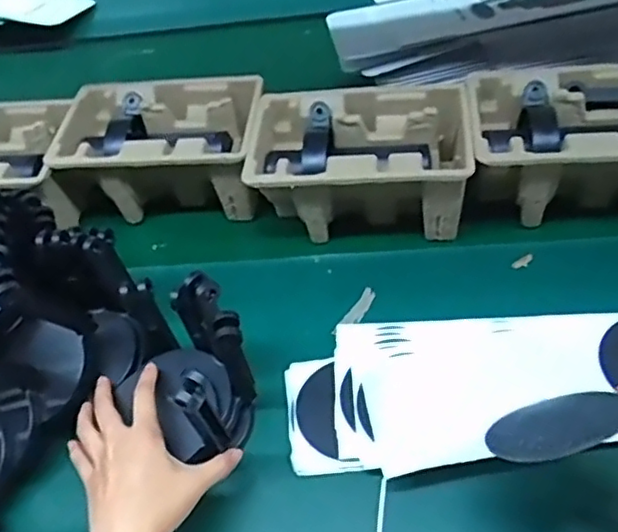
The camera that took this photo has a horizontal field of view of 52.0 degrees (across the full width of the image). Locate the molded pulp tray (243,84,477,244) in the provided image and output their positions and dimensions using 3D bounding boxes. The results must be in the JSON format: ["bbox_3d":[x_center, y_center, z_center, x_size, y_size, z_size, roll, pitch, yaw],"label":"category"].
[{"bbox_3d":[0.053,-0.107,0.680,0.222,0.099,0.146,0,49,6],"label":"molded pulp tray"}]

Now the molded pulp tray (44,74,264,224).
[{"bbox_3d":[-0.165,-0.135,0.741,0.224,0.098,0.151,1,49,6],"label":"molded pulp tray"}]

